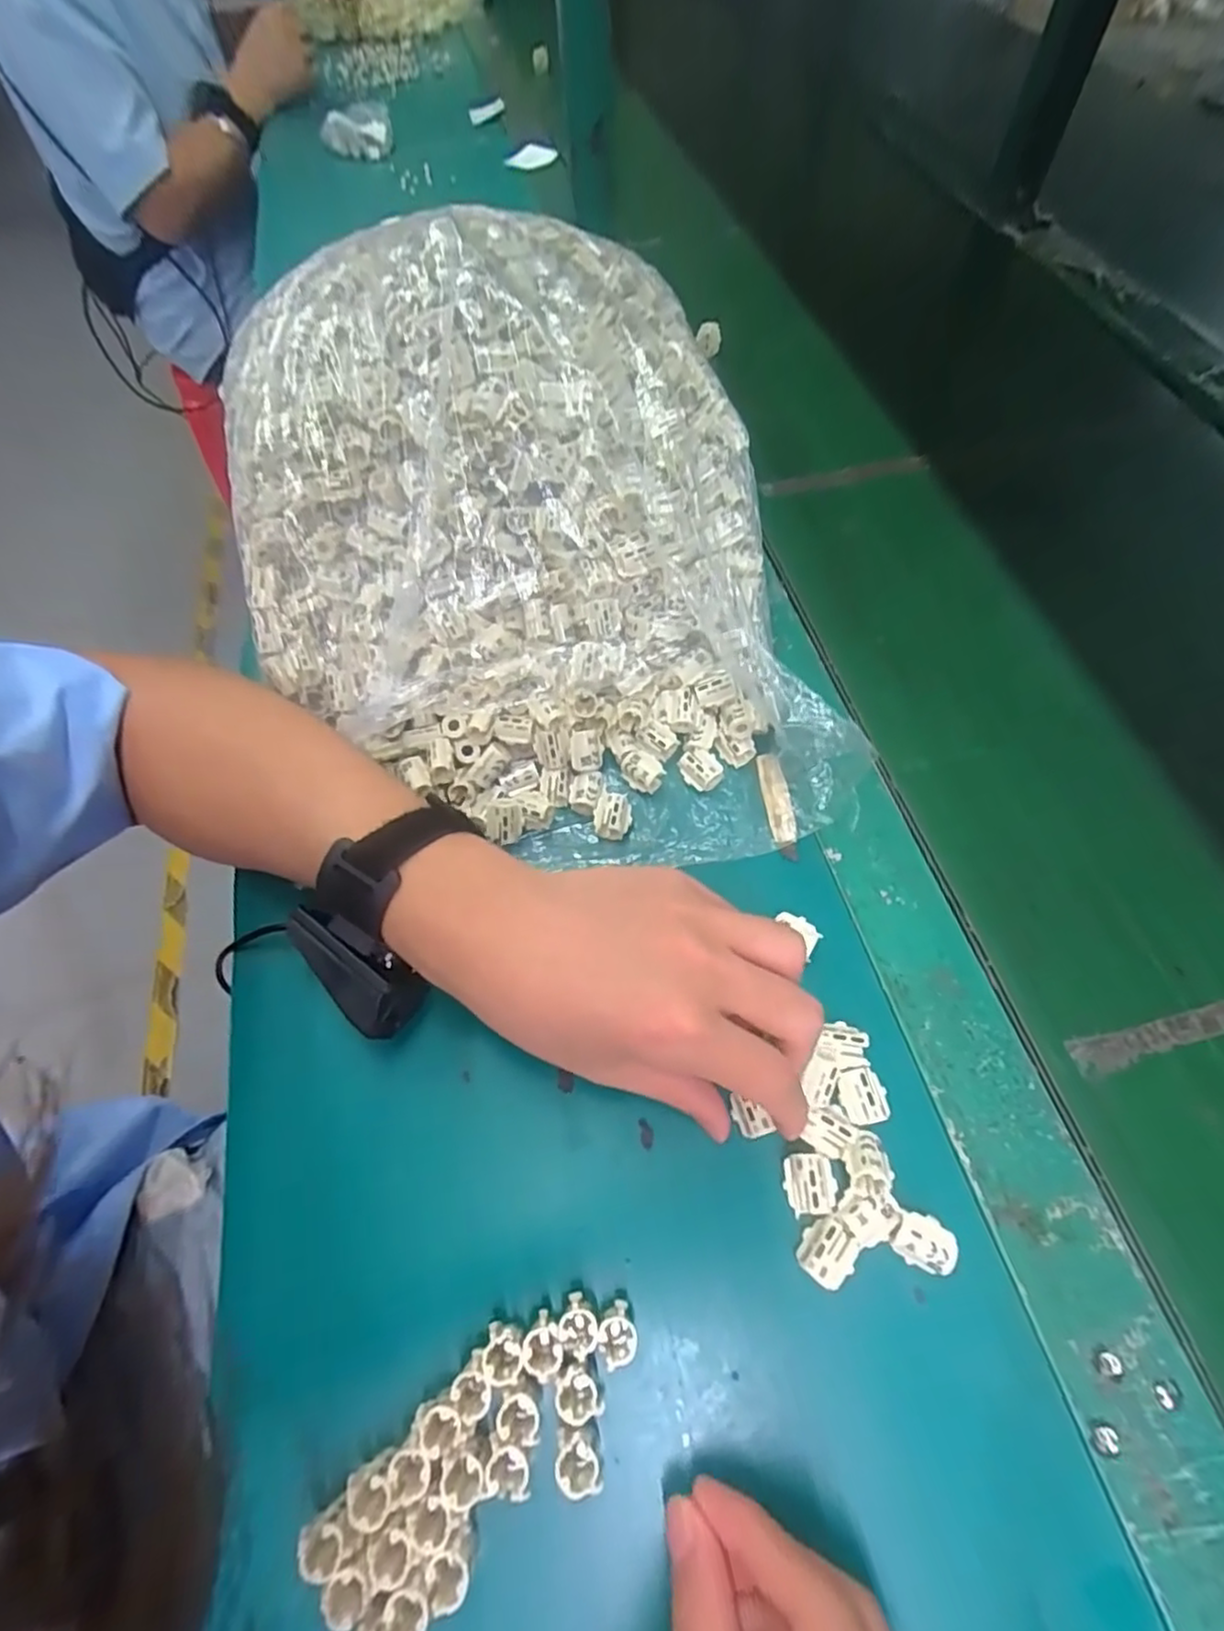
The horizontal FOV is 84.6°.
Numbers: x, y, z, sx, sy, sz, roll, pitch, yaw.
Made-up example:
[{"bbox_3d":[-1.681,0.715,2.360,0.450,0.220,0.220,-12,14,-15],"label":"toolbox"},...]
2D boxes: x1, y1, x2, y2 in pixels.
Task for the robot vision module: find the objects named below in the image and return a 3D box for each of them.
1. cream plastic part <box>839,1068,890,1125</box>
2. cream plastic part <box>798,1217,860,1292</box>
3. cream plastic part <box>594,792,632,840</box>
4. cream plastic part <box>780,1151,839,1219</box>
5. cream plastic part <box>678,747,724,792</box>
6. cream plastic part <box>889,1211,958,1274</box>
[{"bbox_3d":[0.107,0.121,0.288,0.020,0.012,0.021,-13,61,-3],"label":"cream plastic part"},{"bbox_3d":[0.084,0.170,0.262,0.022,0.011,0.019,-38,65,-16],"label":"cream plastic part"},{"bbox_3d":[0.001,0.000,0.357,0.018,0.014,0.022,6,62,8],"label":"cream plastic part"},{"bbox_3d":[0.080,0.149,0.273,0.020,0.010,0.021,-12,61,-2],"label":"cream plastic part"},{"bbox_3d":[0.049,-0.025,0.368,0.019,0.013,0.021,-28,63,-11],"label":"cream plastic part"},{"bbox_3d":[0.121,0.166,0.262,0.022,0.013,0.017,27,67,17],"label":"cream plastic part"}]

